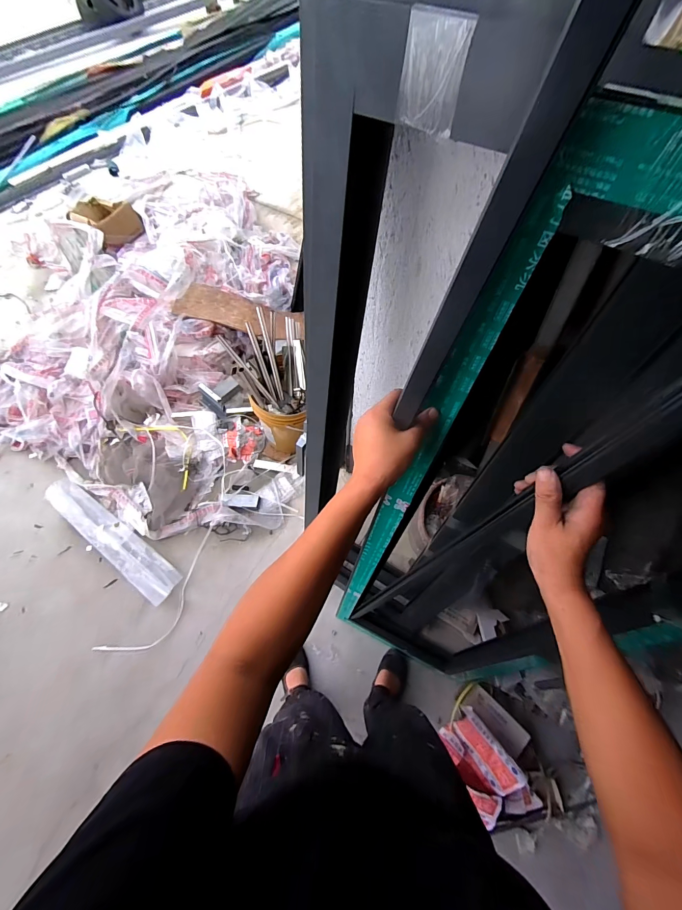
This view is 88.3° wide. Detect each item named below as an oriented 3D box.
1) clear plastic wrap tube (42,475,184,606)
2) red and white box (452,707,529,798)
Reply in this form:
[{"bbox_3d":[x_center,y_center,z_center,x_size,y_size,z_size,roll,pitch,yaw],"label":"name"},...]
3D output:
[{"bbox_3d":[-1.045,0.351,1.579,0.817,0.024,0.148,34,70,13],"label":"clear plastic wrap tube"},{"bbox_3d":[0.466,0.952,1.120,0.103,0.056,0.245,-38,72,-15],"label":"red and white box"}]

